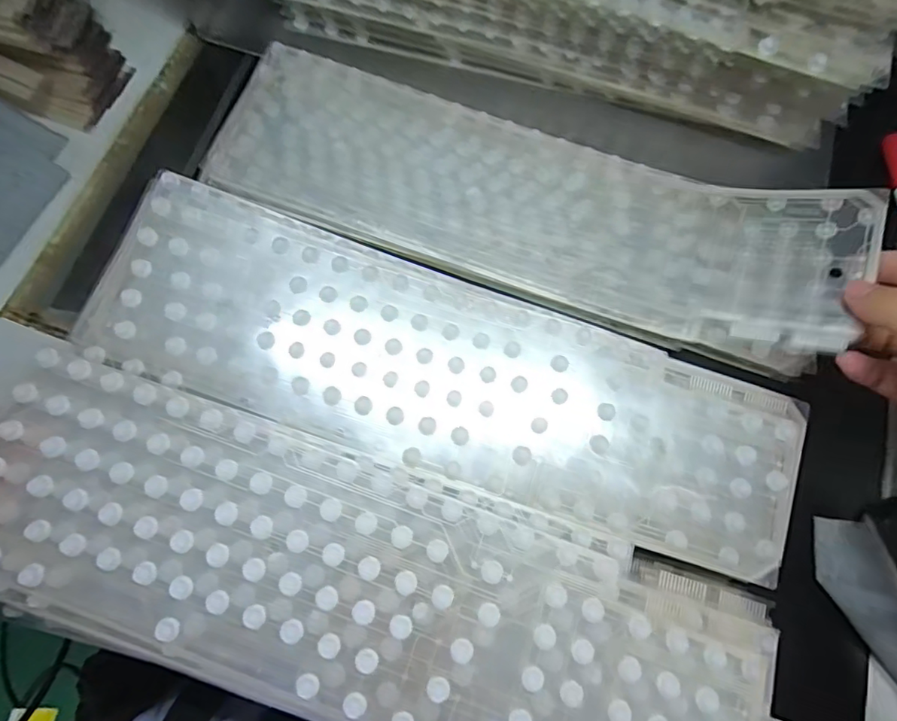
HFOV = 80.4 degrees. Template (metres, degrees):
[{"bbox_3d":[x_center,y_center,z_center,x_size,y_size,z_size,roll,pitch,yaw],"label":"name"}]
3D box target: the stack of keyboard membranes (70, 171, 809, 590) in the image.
[{"bbox_3d":[-0.004,0.004,0.307,0.406,0.025,0.117,20,75,3],"label":"stack of keyboard membranes"}]

